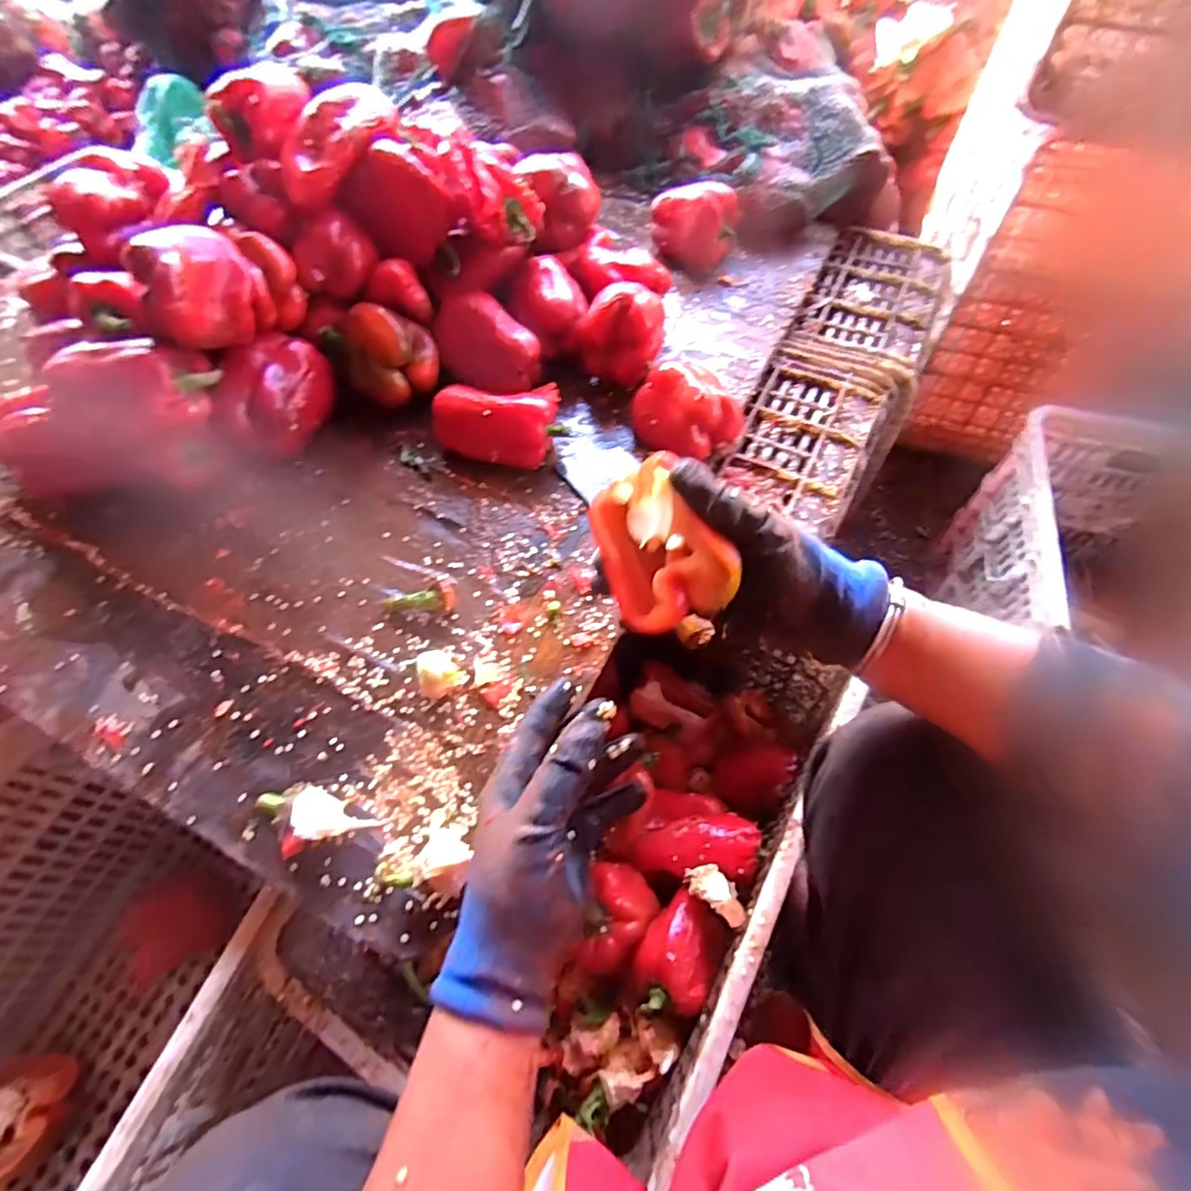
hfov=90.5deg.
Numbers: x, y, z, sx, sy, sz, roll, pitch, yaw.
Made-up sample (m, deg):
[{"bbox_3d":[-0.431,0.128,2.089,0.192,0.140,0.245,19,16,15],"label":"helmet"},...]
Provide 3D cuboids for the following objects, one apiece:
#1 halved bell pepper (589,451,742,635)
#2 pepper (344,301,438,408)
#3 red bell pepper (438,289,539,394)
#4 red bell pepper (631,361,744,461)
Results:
[{"bbox_3d":[0.045,-0.032,0.363,0.048,0.073,0.094,-19,82,-54],"label":"halved bell pepper"},{"bbox_3d":[-0.217,-0.253,0.632,0.094,0.087,0.078,-23,62,-10],"label":"pepper"},{"bbox_3d":[-0.117,-0.270,0.635,0.113,0.064,0.070,27,65,16],"label":"red bell pepper"},{"bbox_3d":[0.094,-0.190,0.613,0.086,0.063,0.093,-41,67,-19],"label":"red bell pepper"}]

